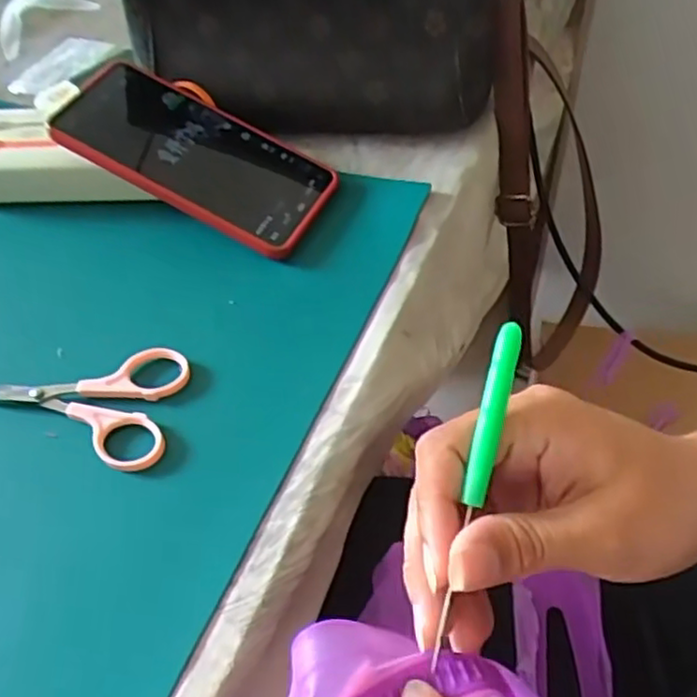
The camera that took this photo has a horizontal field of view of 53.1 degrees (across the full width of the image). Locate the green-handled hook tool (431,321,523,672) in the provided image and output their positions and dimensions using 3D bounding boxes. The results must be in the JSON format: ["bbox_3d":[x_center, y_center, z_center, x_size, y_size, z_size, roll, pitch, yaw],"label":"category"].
[{"bbox_3d":[0.042,0.047,0.232,0.009,0.007,0.112,13,86,15],"label":"green-handled hook tool"}]

